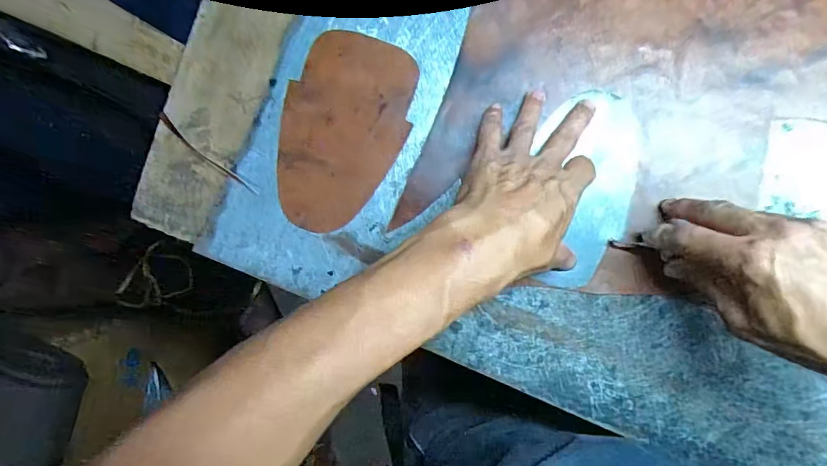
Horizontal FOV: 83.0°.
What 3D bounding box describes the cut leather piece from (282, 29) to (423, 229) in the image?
[{"bbox_3d":[-0.061,-0.083,0.392,0.100,0.005,0.161,21,94,2],"label":"cut leather piece"}]

